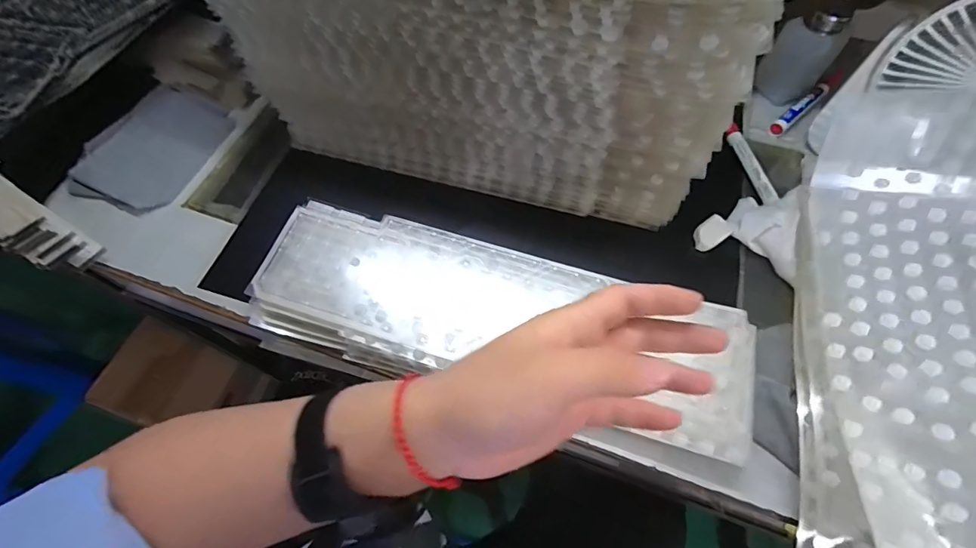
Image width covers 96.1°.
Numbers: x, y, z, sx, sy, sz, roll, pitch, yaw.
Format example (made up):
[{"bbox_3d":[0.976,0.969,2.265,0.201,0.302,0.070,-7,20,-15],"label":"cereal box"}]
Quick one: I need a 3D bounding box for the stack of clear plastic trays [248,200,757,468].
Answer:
[{"bbox_3d":[0.007,0.037,0.376,0.411,0.032,0.125,15,63,6],"label":"stack of clear plastic trays"}]

